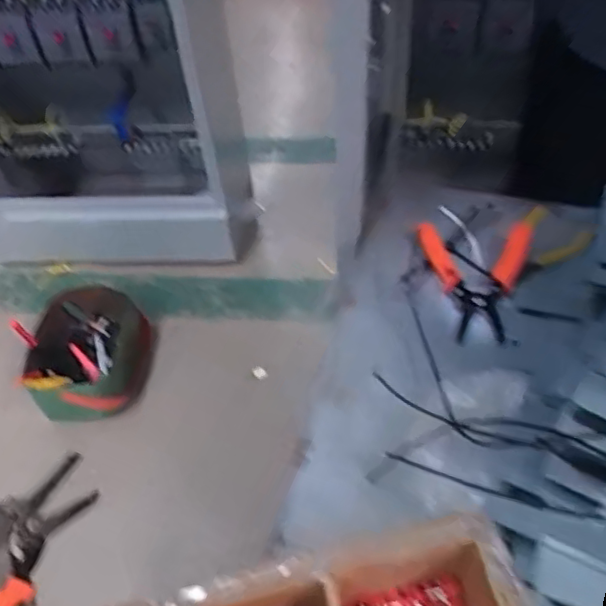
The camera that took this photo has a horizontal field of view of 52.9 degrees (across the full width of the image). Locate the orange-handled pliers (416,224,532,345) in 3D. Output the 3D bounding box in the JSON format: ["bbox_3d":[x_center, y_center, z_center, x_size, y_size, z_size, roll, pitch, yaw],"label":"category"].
[{"bbox_3d":[0.180,-0.029,0.594,0.116,0.017,0.133,-4,49,1],"label":"orange-handled pliers"}]

